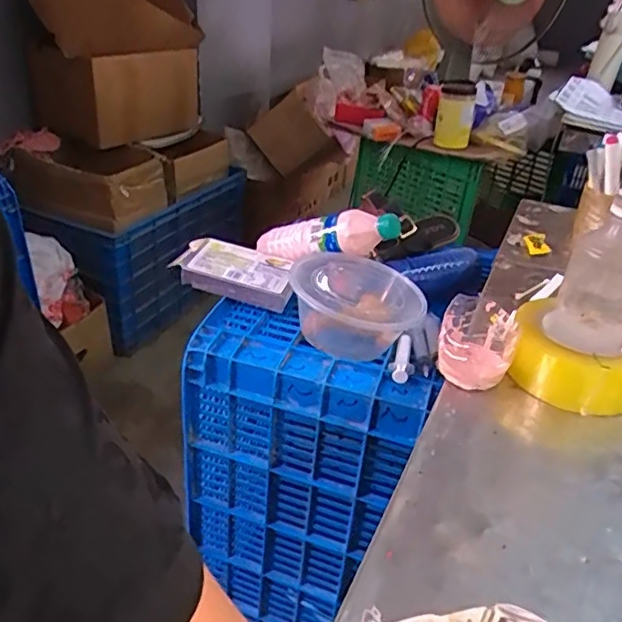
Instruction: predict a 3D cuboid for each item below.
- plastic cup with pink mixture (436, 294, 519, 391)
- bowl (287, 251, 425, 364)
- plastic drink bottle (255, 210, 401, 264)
[{"bbox_3d":[0.148,0.029,0.535,0.063,0.061,0.062,5,29,-3],"label":"plastic cup with pink mixture"},{"bbox_3d":[0.052,-0.005,0.758,0.153,0.092,0.170,21,32,23],"label":"bowl"},{"bbox_3d":[0.012,-0.101,0.835,0.231,0.058,0.049,-4,24,33],"label":"plastic drink bottle"}]

